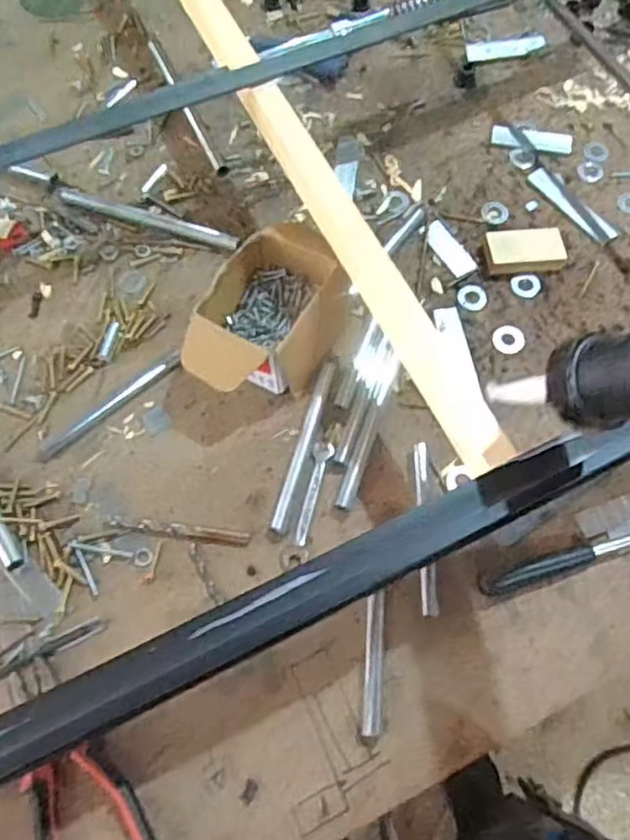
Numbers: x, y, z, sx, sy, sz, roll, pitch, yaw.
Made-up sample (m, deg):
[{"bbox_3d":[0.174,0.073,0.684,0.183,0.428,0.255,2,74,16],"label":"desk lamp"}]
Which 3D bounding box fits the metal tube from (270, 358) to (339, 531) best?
[{"bbox_3d":[-0.010,0.022,0.617,0.016,0.010,0.173,16,67,5],"label":"metal tube"}]

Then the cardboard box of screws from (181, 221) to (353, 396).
[{"bbox_3d":[-0.040,-0.093,0.640,0.120,0.081,0.171,17,67,6],"label":"cardboard box of screws"}]

